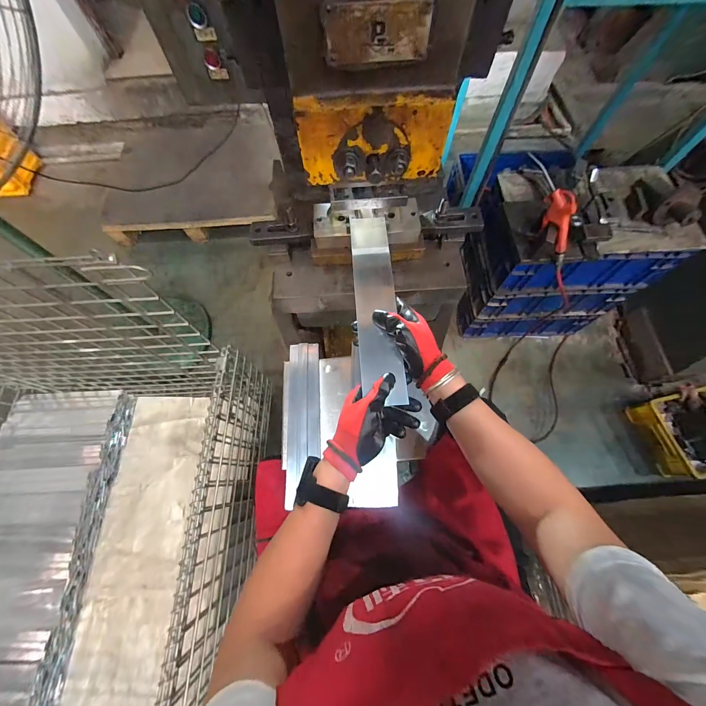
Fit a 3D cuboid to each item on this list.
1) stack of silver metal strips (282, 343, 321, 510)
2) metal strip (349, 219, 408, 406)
[{"bbox_3d":[-0.108,0.133,0.629,0.077,0.024,0.321,-3,68,1],"label":"stack of silver metal strips"},{"bbox_3d":[0.035,-0.081,0.469,0.062,0.007,0.314,-4,71,0],"label":"metal strip"}]

